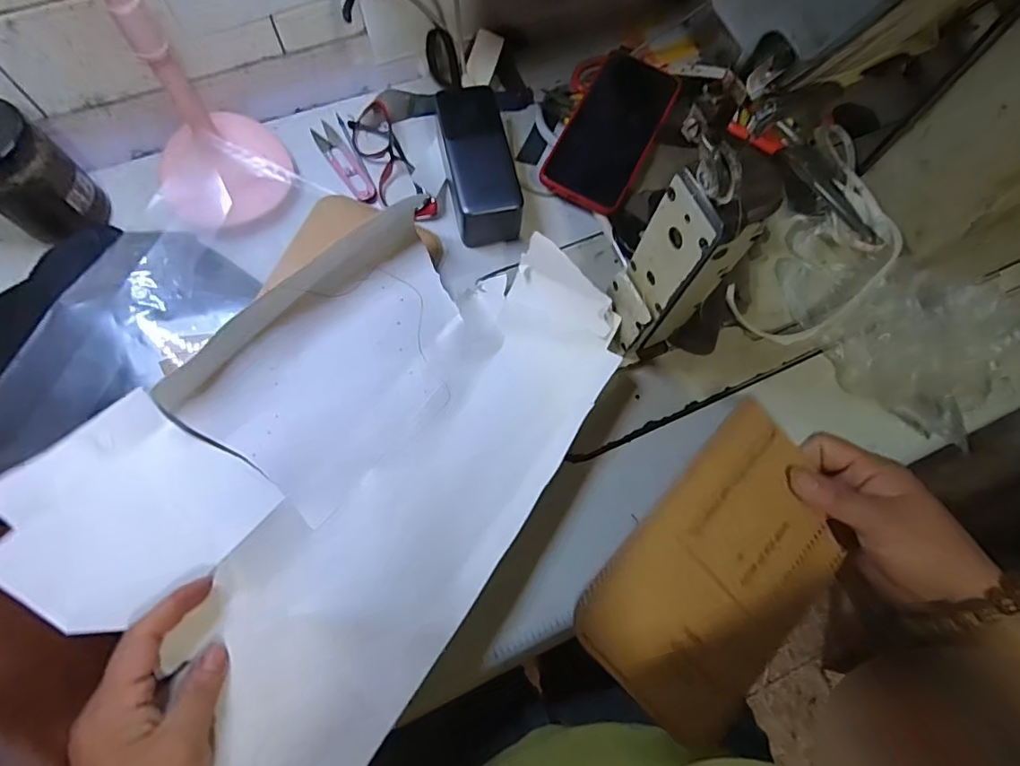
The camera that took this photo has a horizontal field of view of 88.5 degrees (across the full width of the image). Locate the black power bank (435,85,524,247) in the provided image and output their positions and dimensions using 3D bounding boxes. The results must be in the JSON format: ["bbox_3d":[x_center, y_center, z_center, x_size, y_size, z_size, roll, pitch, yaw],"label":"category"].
[{"bbox_3d":[-0.027,-0.190,0.460,0.053,0.052,0.136,-11,71,-6],"label":"black power bank"}]

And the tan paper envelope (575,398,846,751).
[{"bbox_3d":[0.124,0.109,0.300,0.165,0.008,0.114,-44,96,-16],"label":"tan paper envelope"}]

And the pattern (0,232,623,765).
[{"bbox_3d":[-0.095,0.027,0.362,0.257,0.088,0.367,36,73,10],"label":"pattern"}]

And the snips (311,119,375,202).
[{"bbox_3d":[-0.152,-0.203,0.482,0.023,0.006,0.102,-30,74,-12],"label":"snips"}]

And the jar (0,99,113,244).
[{"bbox_3d":[-0.369,-0.157,0.401,0.055,0.091,0.062,37,73,11],"label":"jar"}]

